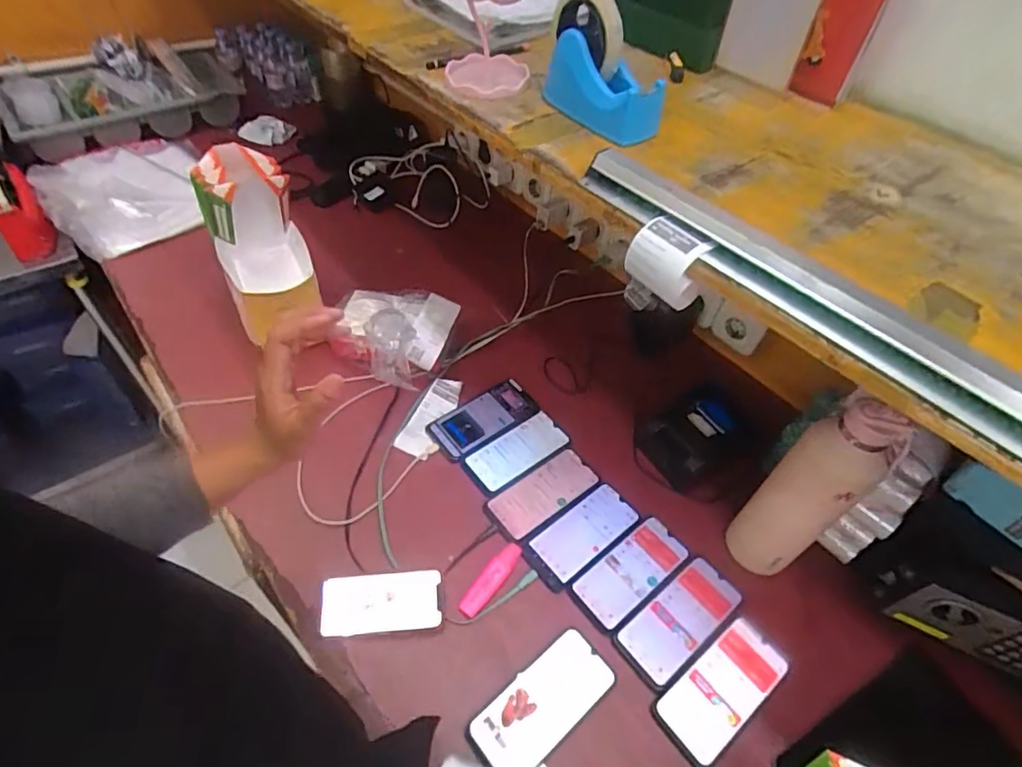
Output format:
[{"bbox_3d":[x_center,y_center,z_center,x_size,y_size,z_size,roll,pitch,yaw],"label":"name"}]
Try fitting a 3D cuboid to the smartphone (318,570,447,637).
[{"bbox_3d":[-0.158,0.270,0.669,0.147,0.014,0.073,-4,53,-4],"label":"smartphone"}]

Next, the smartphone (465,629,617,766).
[{"bbox_3d":[0.036,0.353,0.603,0.166,0.009,0.075,-32,58,-27],"label":"smartphone"}]

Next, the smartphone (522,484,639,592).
[{"bbox_3d":[0.097,0.202,0.741,0.165,0.007,0.073,-31,58,-27],"label":"smartphone"}]

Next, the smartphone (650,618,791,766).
[{"bbox_3d":[0.244,0.346,0.623,0.171,0.007,0.075,-29,57,-26],"label":"smartphone"}]

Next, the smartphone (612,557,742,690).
[{"bbox_3d":[0.207,0.288,0.670,0.165,0.005,0.076,-31,58,-27],"label":"smartphone"}]

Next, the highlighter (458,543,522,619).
[{"bbox_3d":[-0.025,0.247,0.688,0.028,0.017,0.108,31,54,20],"label":"highlighter"}]

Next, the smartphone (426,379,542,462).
[{"bbox_3d":[-0.039,0.054,0.845,0.171,0.006,0.083,-29,57,-26],"label":"smartphone"}]

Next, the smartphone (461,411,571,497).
[{"bbox_3d":[0.009,0.103,0.814,0.154,0.012,0.077,-29,57,-26],"label":"smartphone"}]

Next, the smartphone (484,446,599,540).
[{"bbox_3d":[0.046,0.155,0.776,0.155,0.009,0.073,-27,57,-25],"label":"smartphone"}]

